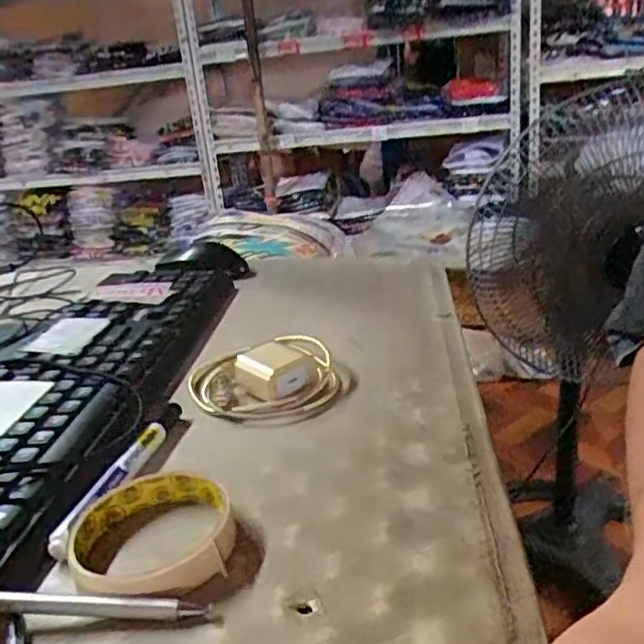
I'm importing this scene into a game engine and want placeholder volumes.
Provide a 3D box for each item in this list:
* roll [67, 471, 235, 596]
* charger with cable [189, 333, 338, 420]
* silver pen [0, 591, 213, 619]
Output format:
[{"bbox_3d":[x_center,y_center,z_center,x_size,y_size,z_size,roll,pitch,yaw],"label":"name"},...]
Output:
[{"bbox_3d":[-0.087,0.107,0.330,0.078,0.016,0.082,-6,21,2],"label":"roll"},{"bbox_3d":[-0.047,0.032,0.487,0.105,0.025,0.111,-8,21,-5],"label":"charger with cable"},{"bbox_3d":[-0.114,0.127,0.290,0.125,0.007,0.009,-3,21,8],"label":"silver pen"}]

